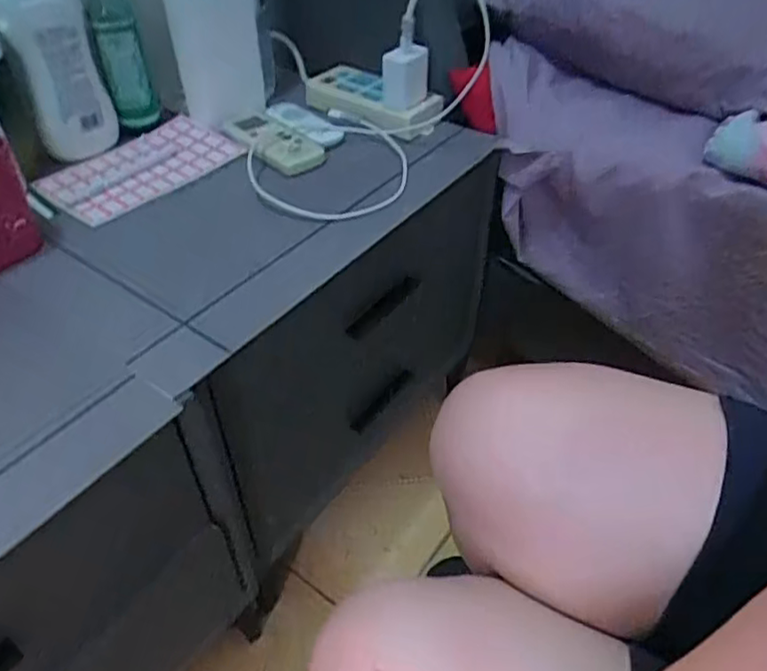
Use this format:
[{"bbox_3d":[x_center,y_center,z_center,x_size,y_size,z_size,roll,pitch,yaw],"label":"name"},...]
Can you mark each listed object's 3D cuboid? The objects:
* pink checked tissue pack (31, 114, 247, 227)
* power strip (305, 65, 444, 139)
[{"bbox_3d":[-0.262,-0.183,0.674,0.108,0.024,0.198,28,47,28],"label":"pink checked tissue pack"},{"bbox_3d":[-0.020,-0.293,0.766,0.169,0.044,0.057,29,51,28],"label":"power strip"}]

